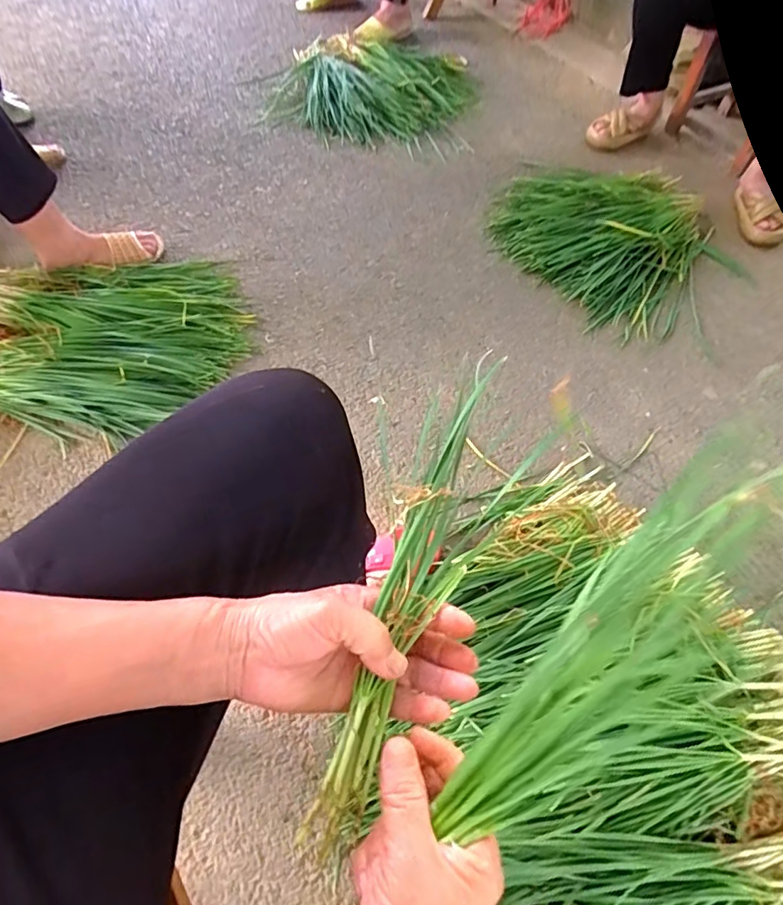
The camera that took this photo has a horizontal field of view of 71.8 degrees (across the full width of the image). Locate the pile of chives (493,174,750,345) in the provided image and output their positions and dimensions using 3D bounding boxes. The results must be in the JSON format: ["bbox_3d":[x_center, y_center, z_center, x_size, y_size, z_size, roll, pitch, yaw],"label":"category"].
[{"bbox_3d":[0.538,-0.569,1.342,0.494,0.084,0.639,-25,62,-18],"label":"pile of chives"}]

